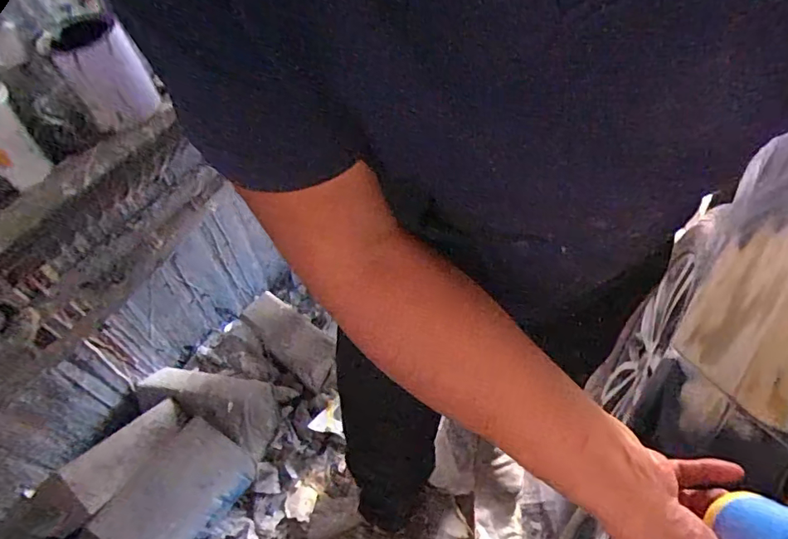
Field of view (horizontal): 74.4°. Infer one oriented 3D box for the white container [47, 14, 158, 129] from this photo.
[{"bbox_3d":[-0.404,-0.276,0.733,0.096,0.100,0.118,-34,60,-19],"label":"white container"}]

